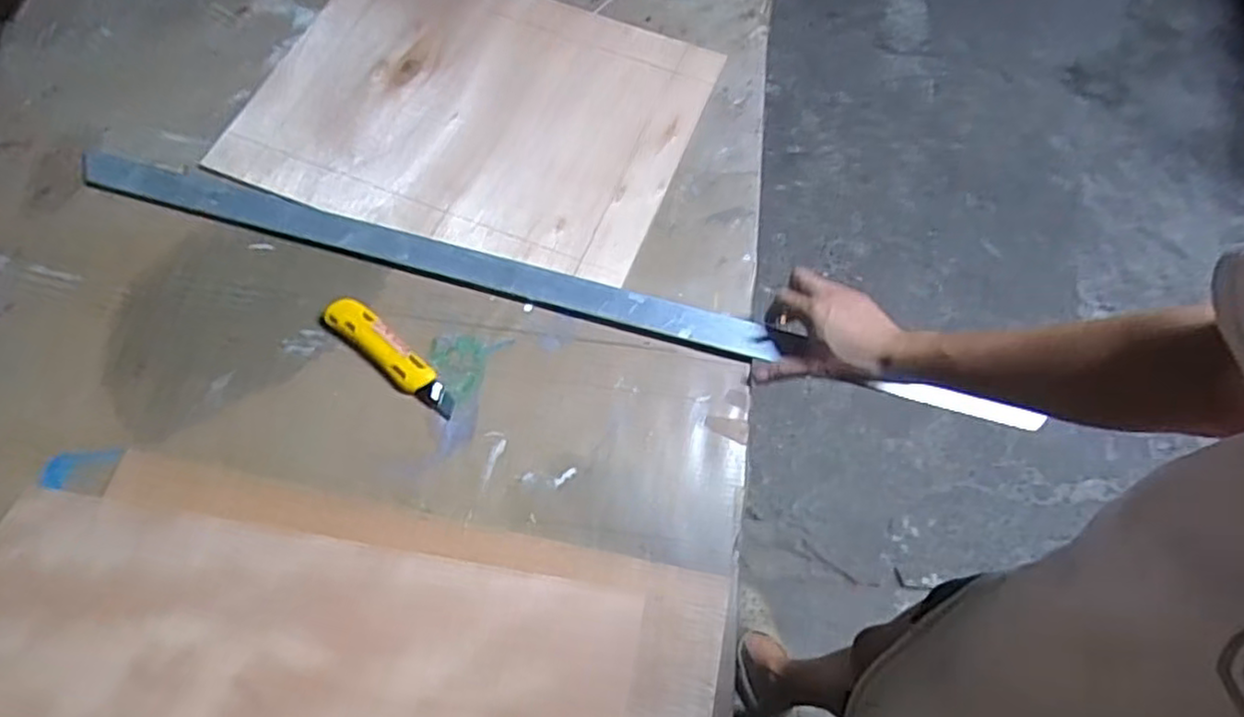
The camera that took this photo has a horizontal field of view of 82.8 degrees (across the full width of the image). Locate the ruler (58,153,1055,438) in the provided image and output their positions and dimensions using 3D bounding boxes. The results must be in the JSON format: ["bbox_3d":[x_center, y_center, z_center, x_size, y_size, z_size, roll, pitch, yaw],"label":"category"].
[{"bbox_3d":[-0.091,-0.080,0.725,0.980,0.010,0.045,15,64,5],"label":"ruler"}]

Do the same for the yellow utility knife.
[{"bbox_3d":[-0.225,-0.005,0.681,0.164,0.015,0.038,37,71,13],"label":"yellow utility knife"}]

